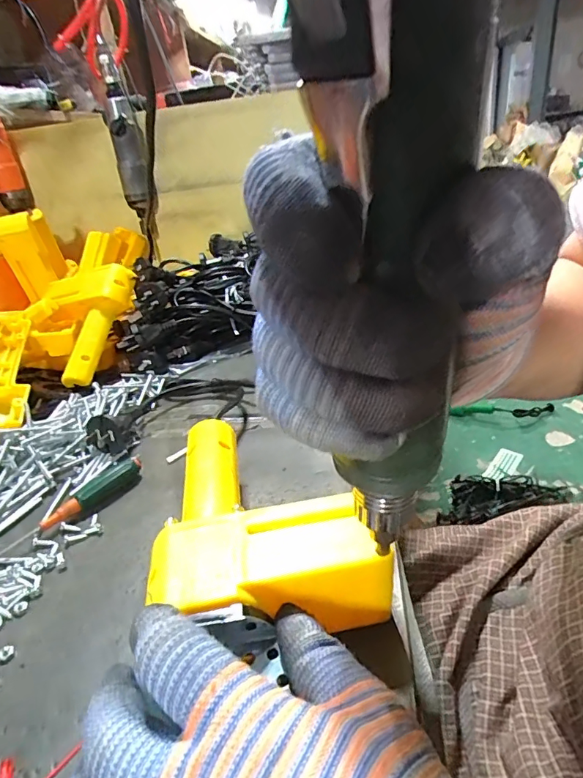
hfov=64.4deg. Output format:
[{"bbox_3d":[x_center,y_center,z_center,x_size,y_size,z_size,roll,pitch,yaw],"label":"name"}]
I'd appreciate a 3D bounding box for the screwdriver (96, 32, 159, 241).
[{"bbox_3d":[-0.224,-0.334,0.642,0.042,0.223,0.051,-14,29,-11],"label":"screwdriver"}]

